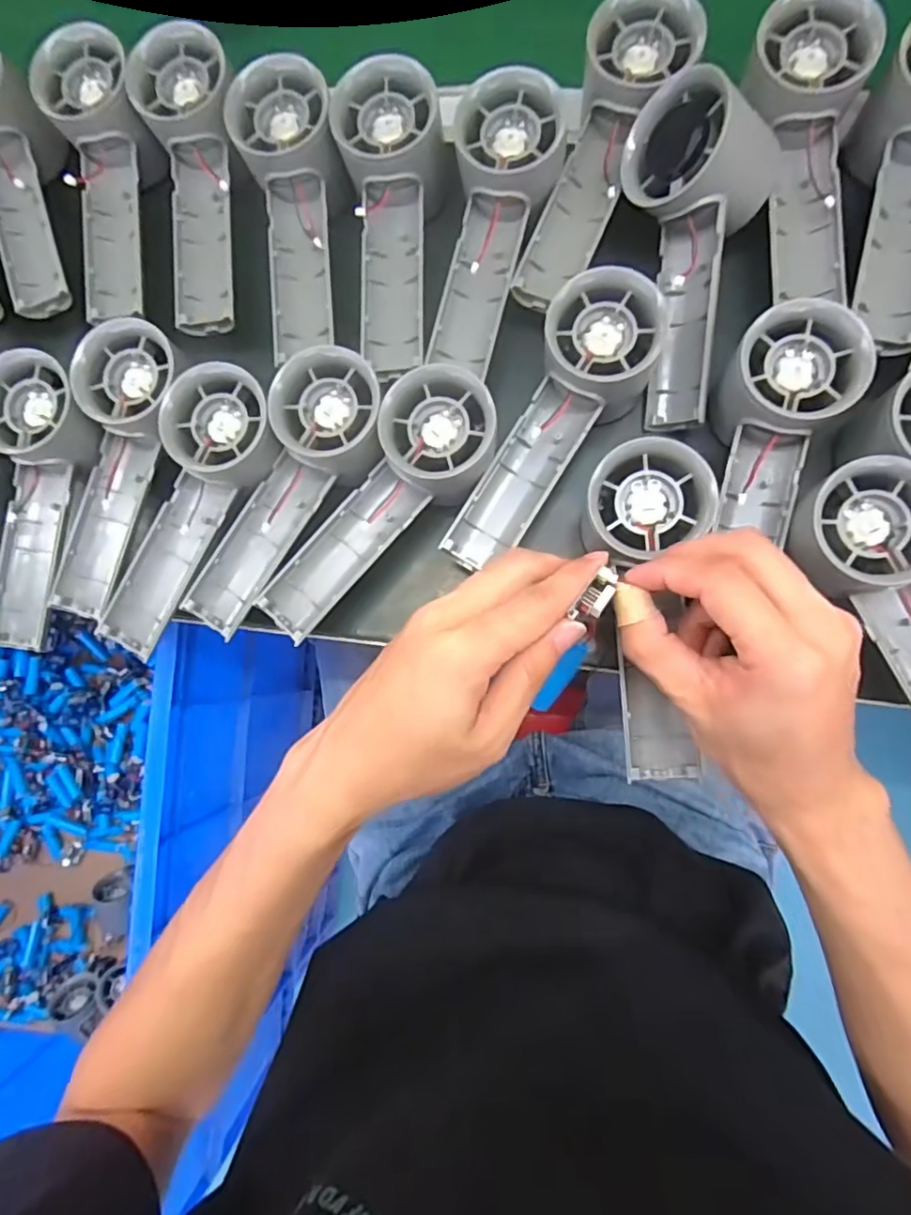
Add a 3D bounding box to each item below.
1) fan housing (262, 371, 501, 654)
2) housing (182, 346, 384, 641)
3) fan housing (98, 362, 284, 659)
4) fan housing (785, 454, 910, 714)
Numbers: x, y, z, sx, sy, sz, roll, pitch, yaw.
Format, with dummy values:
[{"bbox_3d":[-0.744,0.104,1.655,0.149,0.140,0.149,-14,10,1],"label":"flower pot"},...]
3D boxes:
[{"bbox_3d":[-0.041,-0.051,0.313,0.055,0.029,0.158,44,103,8],"label":"fan housing"},{"bbox_3d":[-0.090,-0.057,0.317,0.056,0.028,0.155,35,103,8],"label":"housing"},{"bbox_3d":[-0.143,-0.049,0.322,0.054,0.027,0.156,29,101,8],"label":"fan housing"},{"bbox_3d":[0.206,0.011,0.267,0.053,0.028,0.155,-21,83,4],"label":"fan housing"}]

